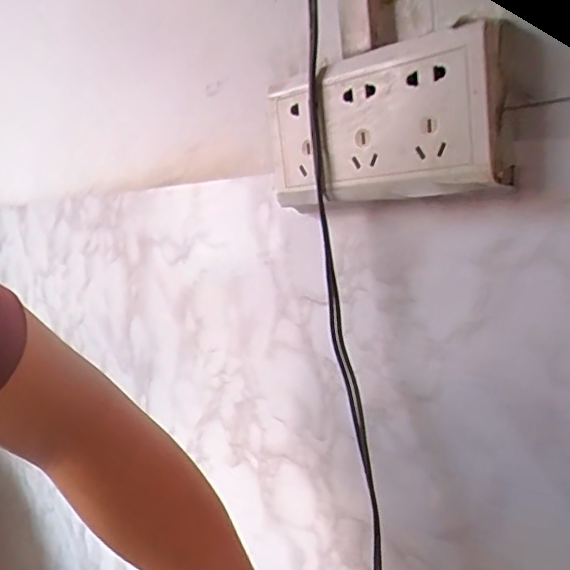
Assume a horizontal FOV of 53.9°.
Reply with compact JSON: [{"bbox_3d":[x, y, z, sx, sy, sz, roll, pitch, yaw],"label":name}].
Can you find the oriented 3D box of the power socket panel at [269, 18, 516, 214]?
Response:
[{"bbox_3d":[0.061,-0.101,0.366,0.046,0.090,0.180,-13,11,-37],"label":"power socket panel"}]

